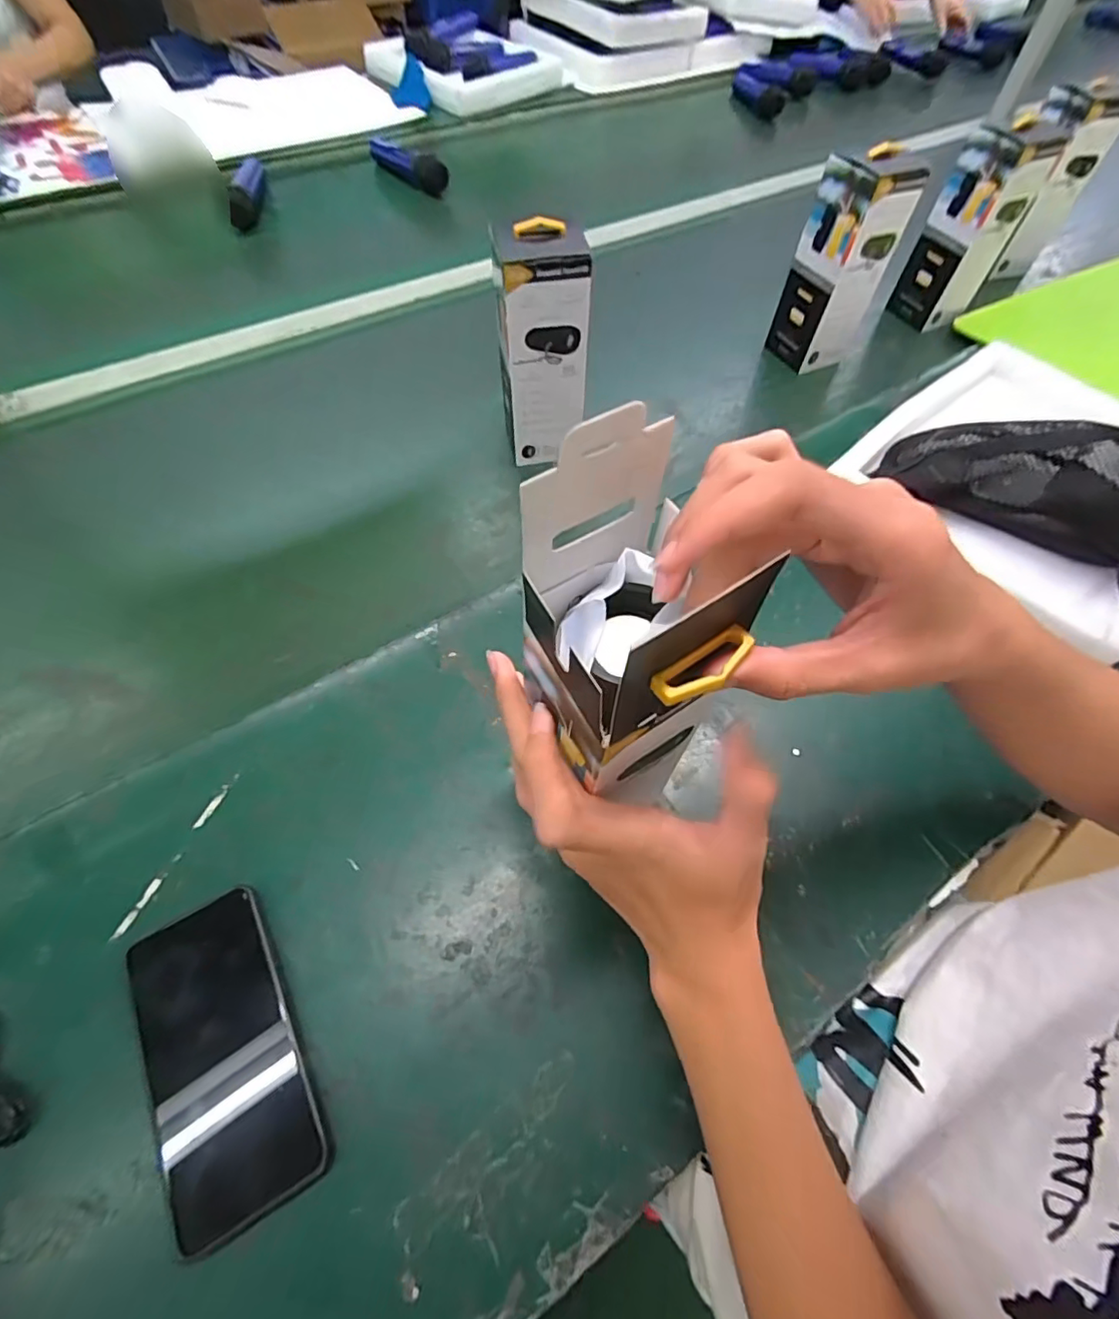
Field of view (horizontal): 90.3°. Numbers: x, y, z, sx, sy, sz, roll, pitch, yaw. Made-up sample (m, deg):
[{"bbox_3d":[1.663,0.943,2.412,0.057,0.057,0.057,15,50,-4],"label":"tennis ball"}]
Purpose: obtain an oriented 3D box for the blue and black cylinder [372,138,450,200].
[{"bbox_3d":[-0.277,-0.874,0.972,0.056,0.043,0.213,-35,67,-22],"label":"blue and black cylinder"}]

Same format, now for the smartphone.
[{"bbox_3d":[-0.194,0.224,0.319,0.076,0.014,0.161,-26,62,-17],"label":"smartphone"}]

